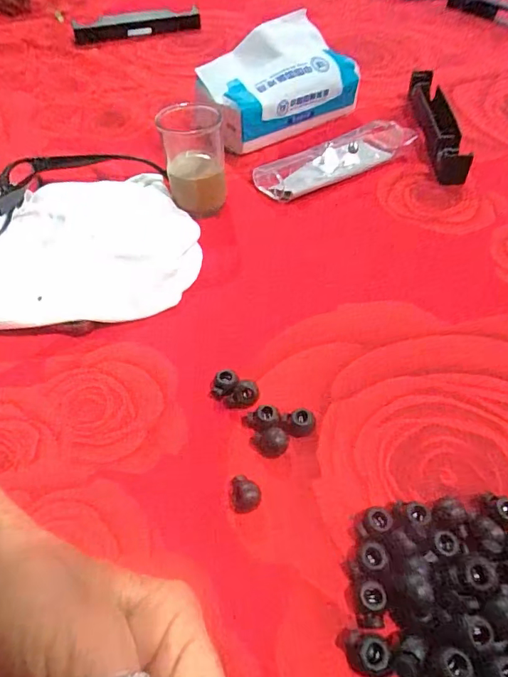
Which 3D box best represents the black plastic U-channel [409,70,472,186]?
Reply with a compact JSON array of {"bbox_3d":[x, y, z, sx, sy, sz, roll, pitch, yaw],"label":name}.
[{"bbox_3d":[0.193,-0.226,0.479,0.035,0.035,0.187,0,50,4],"label":"black plastic U-channel"}]

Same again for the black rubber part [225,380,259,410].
[{"bbox_3d":[-0.007,0.035,0.283,0.020,0.012,0.013,-3,50,1],"label":"black rubber part"}]

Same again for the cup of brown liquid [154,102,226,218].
[{"bbox_3d":[-0.052,-0.152,0.399,0.051,0.076,0.053,-2,50,2],"label":"cup of brown liquid"}]

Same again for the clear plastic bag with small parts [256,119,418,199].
[{"bbox_3d":[0.080,-0.176,0.447,0.158,0.021,0.050,-26,53,-18],"label":"clear plastic bag with small parts"}]

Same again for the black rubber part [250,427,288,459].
[{"bbox_3d":[0.009,0.059,0.261,0.021,0.012,0.013,2,50,5],"label":"black rubber part"}]

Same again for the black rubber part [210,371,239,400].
[{"bbox_3d":[-0.018,0.030,0.289,0.016,0.013,0.014,5,50,7],"label":"black rubber part"}]

